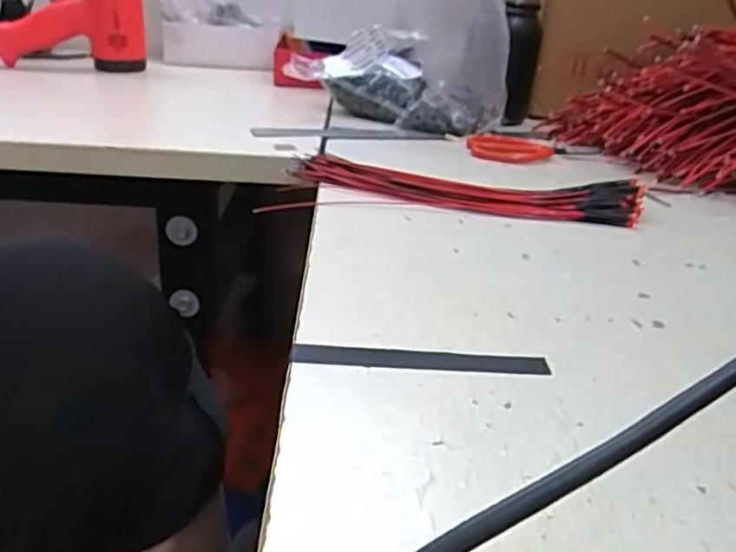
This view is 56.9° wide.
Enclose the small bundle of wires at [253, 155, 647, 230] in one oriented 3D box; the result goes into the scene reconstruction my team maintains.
[{"bbox_3d":[0.067,-0.065,0.522,0.282,0.018,0.087,4,25,0],"label":"small bundle of wires"}]

